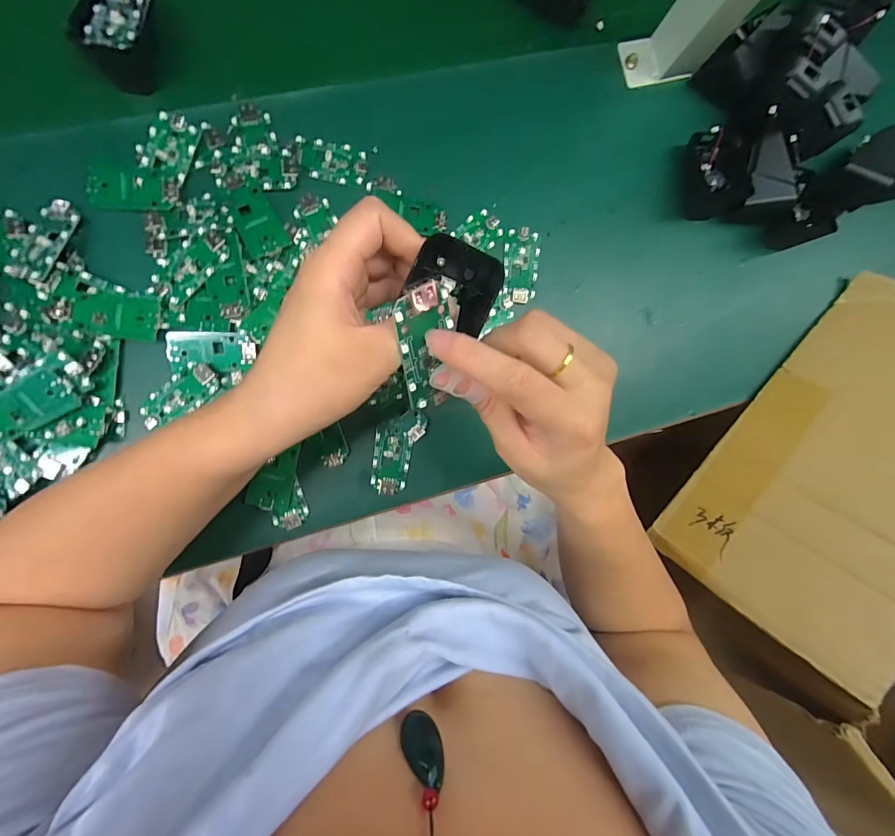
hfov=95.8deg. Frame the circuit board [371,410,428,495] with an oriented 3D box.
[{"bbox_3d":[-0.042,0.029,0.337,0.038,0.006,0.071,10,90,-9],"label":"circuit board"}]

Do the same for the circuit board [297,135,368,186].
[{"bbox_3d":[-0.093,-0.207,0.326,0.054,0.004,0.030,6,91,-9],"label":"circuit board"}]

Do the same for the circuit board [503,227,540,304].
[{"bbox_3d":[0.064,-0.132,0.350,0.030,0.004,0.063,6,91,-9],"label":"circuit board"}]

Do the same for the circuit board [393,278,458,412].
[{"bbox_3d":[-0.007,-0.033,0.189,0.031,0.006,0.063,-31,136,-26],"label":"circuit board"}]

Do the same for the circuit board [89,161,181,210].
[{"bbox_3d":[-0.235,-0.171,0.304,0.060,0.008,0.029,4,91,-9],"label":"circuit board"}]

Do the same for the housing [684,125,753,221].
[{"bbox_3d":[0.242,-0.221,0.362,0.048,0.032,0.073,-7,93,-9],"label":"housing"}]

